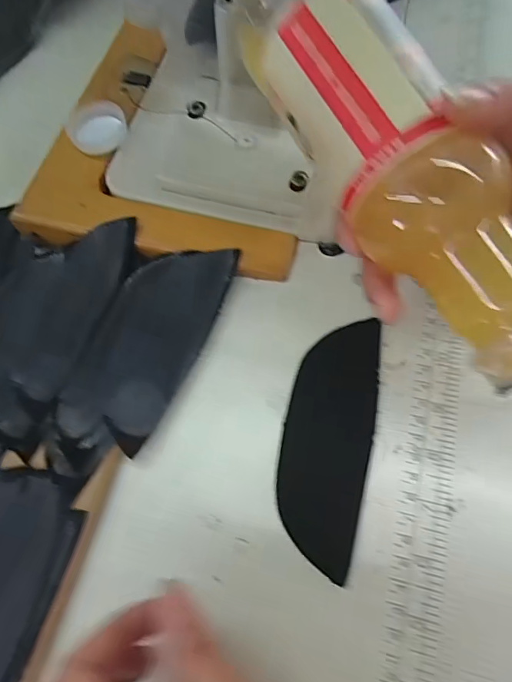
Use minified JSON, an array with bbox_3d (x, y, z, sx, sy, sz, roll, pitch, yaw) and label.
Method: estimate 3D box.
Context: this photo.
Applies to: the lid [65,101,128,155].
[{"bbox_3d":[-0.114,-0.152,0.333,0.043,0.008,0.042,-1,67,2],"label":"lid"}]

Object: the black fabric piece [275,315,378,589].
[{"bbox_3d":[0.038,0.049,0.250,0.045,0.004,0.130,7,67,16],"label":"black fabric piece"}]

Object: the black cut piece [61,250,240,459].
[{"bbox_3d":[-0.062,-0.006,0.278,0.063,0.005,0.125,23,70,12],"label":"black cut piece"}]

